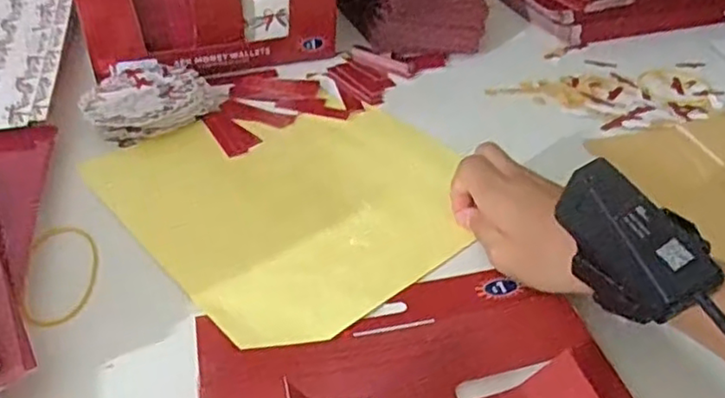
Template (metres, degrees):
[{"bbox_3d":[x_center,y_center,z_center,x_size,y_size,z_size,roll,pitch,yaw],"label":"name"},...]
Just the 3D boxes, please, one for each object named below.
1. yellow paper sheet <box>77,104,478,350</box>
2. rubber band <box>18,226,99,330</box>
[{"bbox_3d":[-0.039,-0.009,0.427,0.206,0.013,0.210,-28,51,-32],"label":"yellow paper sheet"},{"bbox_3d":[-0.168,0.041,0.362,0.039,0.004,0.073,-7,39,-11],"label":"rubber band"}]

